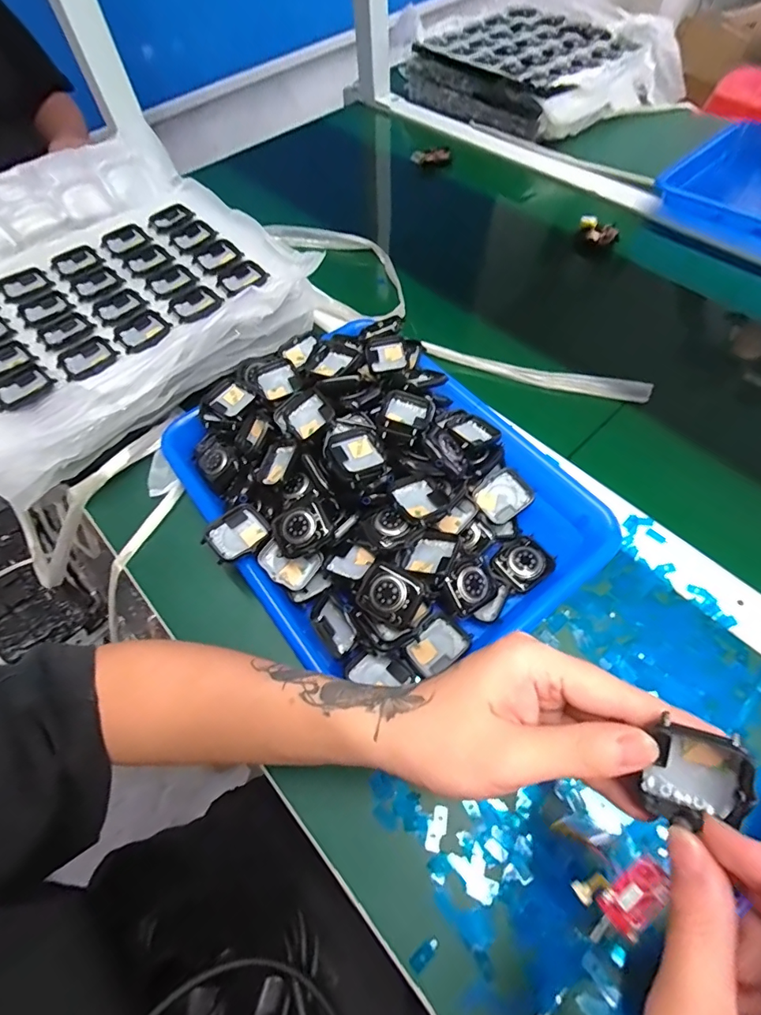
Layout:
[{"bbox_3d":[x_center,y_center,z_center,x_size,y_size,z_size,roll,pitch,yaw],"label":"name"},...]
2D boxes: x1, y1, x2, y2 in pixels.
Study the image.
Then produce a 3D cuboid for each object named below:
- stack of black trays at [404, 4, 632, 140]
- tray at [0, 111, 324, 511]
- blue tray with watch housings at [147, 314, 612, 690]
[{"bbox_3d":[0.224,-0.707,0.753,0.239,0.098,0.296,-39,65,-17],"label":"stack of black trays"},{"bbox_3d":[-0.305,-0.236,0.470,0.362,0.066,0.379,-34,64,-15],"label":"tray"},{"bbox_3d":[-0.007,-0.023,0.370,0.246,0.066,0.321,-36,64,-16],"label":"blue tray with watch housings"}]

